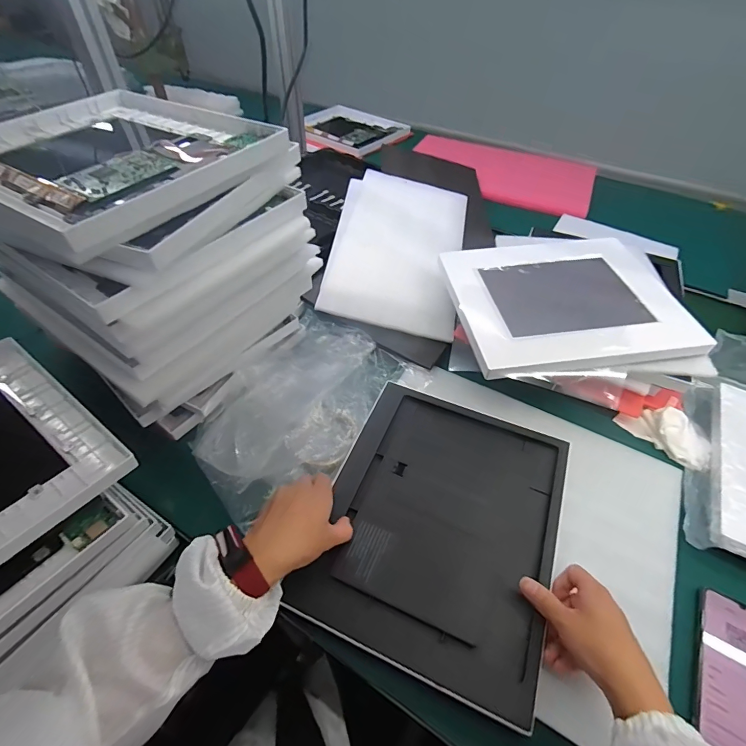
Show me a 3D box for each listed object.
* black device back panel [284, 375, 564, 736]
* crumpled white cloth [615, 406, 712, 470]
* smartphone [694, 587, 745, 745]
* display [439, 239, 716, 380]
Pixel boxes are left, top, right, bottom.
[{"bbox_3d":[0.076,0.160,0.455,0.240,0.028,0.295,19,51,14],"label":"black device back panel"},{"bbox_3d":[0.399,0.078,0.547,0.063,0.028,0.107,-30,56,-24],"label":"crumpled white cloth"},{"bbox_3d":[0.347,0.286,0.374,0.072,0.005,0.144,24,53,18],"label":"smartphone"},{"bbox_3d":[0.267,-0.109,0.578,0.298,0.027,0.266,-6,50,-7],"label":"display"}]

